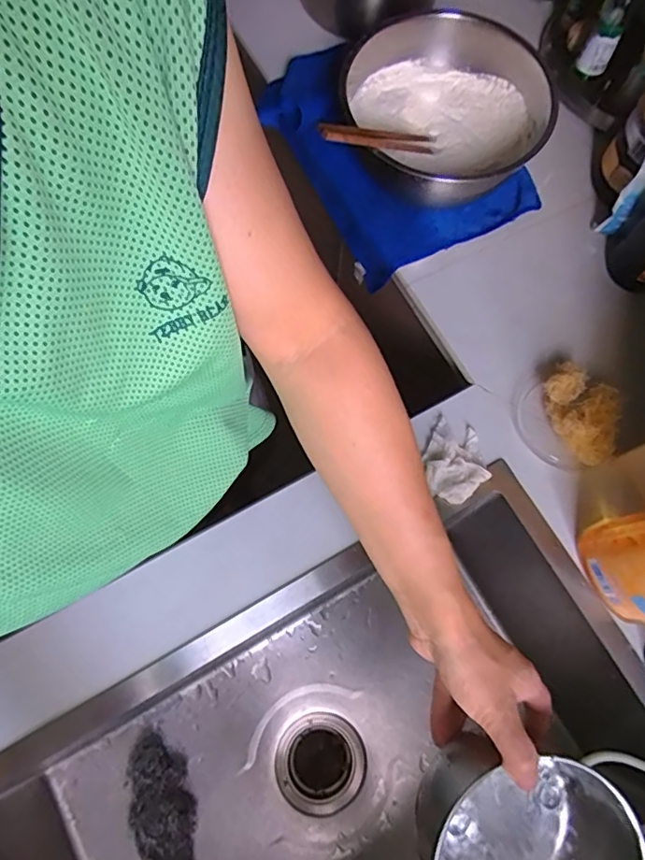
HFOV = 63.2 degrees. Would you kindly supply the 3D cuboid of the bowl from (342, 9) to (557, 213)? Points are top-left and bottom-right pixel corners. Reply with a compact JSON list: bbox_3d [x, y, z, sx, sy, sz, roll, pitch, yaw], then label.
[{"bbox_3d":[0.144,-0.365,0.624,0.214,0.110,0.226,1,72,-2],"label":"bowl"}]

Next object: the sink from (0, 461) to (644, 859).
[{"bbox_3d":[0.008,0.387,0.543,0.636,0.242,0.423,-29,75,-11],"label":"sink"}]

